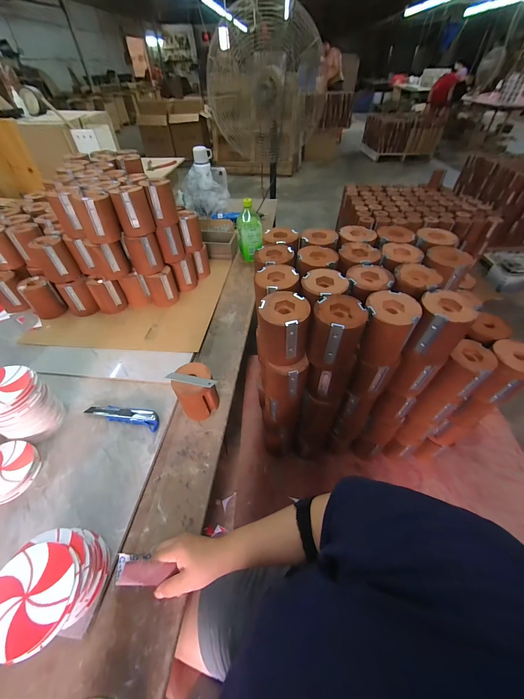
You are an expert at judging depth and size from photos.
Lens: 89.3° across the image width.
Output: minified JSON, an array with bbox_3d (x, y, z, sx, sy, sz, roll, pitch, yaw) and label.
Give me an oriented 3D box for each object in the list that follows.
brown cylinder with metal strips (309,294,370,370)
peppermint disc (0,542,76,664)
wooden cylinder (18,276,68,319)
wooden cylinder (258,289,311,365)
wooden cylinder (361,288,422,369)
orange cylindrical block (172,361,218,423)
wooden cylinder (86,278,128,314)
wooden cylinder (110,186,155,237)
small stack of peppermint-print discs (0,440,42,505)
[{"bbox_3d":[0.120,-0.022,0.432,0.077,0.103,0.073,25,52,22],"label":"brown cylinder with metal strips"},{"bbox_3d":[-0.277,0.291,0.314,0.099,0.009,0.097,-1,47,1],"label":"peppermint disc"},{"bbox_3d":[-0.630,-0.145,0.768,0.076,0.104,0.075,33,56,28],"label":"wooden cylinder"},{"bbox_3d":[0.035,-0.032,0.438,0.076,0.097,0.075,-1,47,1],"label":"wooden cylinder"},{"bbox_3d":[0.198,-0.028,0.432,0.075,0.105,0.079,25,52,22],"label":"wooden cylinder"},{"bbox_3d":[-0.133,0.087,0.546,0.077,0.094,0.077,-1,47,1],"label":"orange cylindrical block"},{"bbox_3d":[-0.443,-0.156,0.769,0.078,0.098,0.074,-26,52,-21],"label":"wooden cylinder"},{"bbox_3d":[-0.322,-0.347,0.668,0.077,0.097,0.068,-18,49,-15],"label":"wooden cylinder"},{"bbox_3d":[-0.460,0.219,0.476,0.099,0.038,0.098,14,49,14],"label":"small stack of peppermint-print discs"}]

